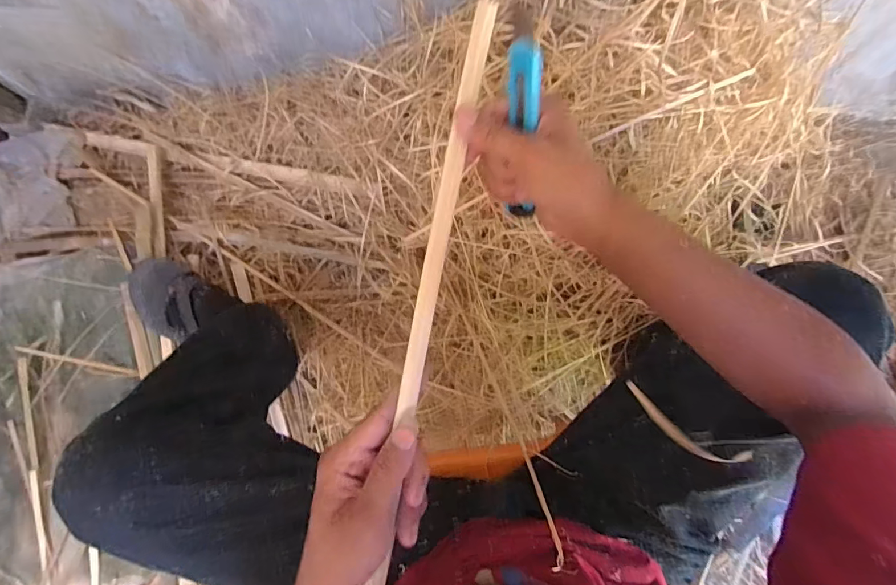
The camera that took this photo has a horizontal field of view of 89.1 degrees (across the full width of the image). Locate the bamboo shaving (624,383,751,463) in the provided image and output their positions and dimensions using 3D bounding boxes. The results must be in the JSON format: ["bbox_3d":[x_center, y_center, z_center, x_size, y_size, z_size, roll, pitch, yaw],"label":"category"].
[{"bbox_3d":[0.207,0.121,0.403,0.111,0.009,0.030,32,49,21],"label":"bamboo shaving"}]

